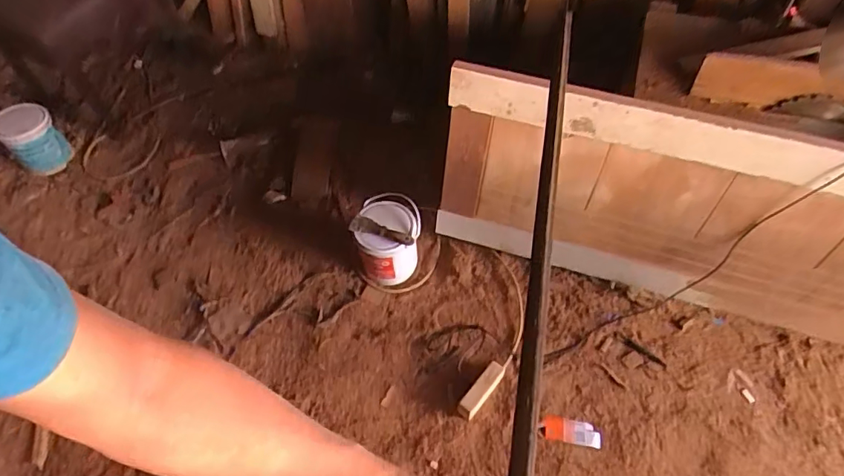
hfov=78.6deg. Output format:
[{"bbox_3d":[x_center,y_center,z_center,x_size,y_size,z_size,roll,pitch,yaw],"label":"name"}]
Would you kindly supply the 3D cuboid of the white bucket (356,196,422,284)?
[{"bbox_3d":[-0.101,0.004,1.552,0.191,0.194,0.211,-7,58,-3],"label":"white bucket"}]

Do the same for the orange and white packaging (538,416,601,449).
[{"bbox_3d":[0.373,0.489,1.311,0.149,0.035,0.064,11,59,8],"label":"orange and white packaging"}]

